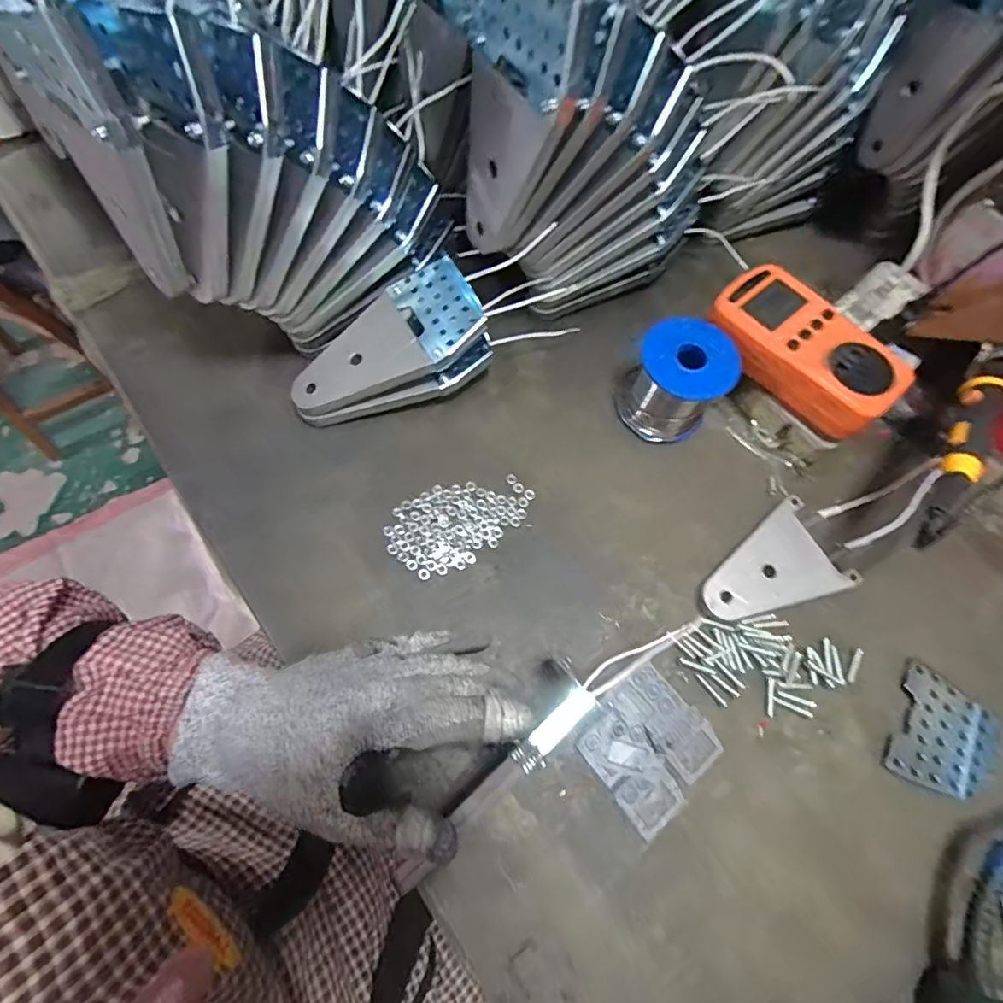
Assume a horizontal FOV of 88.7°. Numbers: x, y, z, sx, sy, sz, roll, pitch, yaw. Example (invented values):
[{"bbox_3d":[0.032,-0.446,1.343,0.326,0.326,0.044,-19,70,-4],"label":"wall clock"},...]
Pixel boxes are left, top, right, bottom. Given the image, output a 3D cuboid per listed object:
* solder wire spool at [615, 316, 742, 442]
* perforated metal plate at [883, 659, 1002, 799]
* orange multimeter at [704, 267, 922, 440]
[{"bbox_3d":[0.122,-0.085,0.362,0.062,0.062,0.065,-40,75,-17],"label":"solder wire spool"},{"bbox_3d":[0.268,0.142,0.310,0.054,0.008,0.069,30,69,9],"label":"perforated metal plate"},{"bbox_3d":[0.204,-0.103,0.347,0.073,0.025,0.126,-38,75,-17],"label":"orange multimeter"}]

